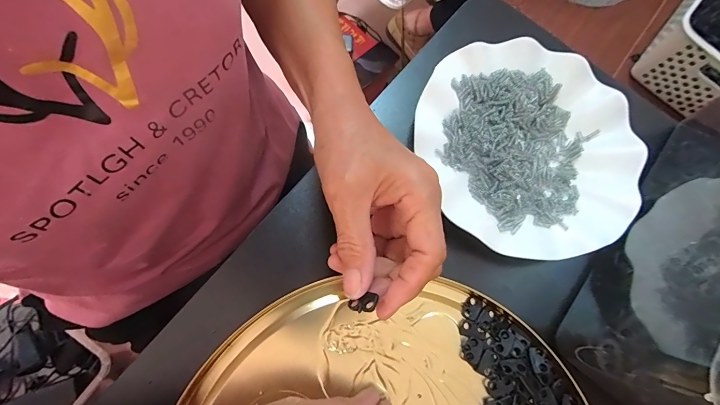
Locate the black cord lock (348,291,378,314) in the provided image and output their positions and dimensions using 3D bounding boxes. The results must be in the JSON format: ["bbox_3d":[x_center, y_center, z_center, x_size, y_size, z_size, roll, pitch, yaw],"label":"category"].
[{"bbox_3d":[0.002,0.058,0.201,0.017,0.008,0.010,-25,72,-8],"label":"black cord lock"}]

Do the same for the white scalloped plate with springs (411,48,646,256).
[{"bbox_3d":[0.142,-0.050,0.283,0.173,0.033,0.173,1,75,-4],"label":"white scalloped plate with springs"}]

